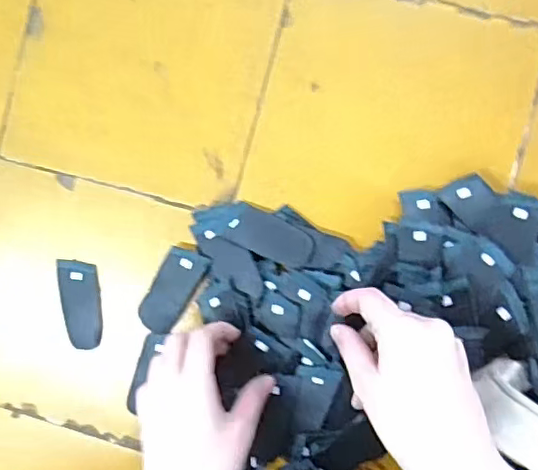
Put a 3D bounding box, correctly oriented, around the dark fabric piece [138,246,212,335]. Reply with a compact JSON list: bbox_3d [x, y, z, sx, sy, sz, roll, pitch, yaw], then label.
[{"bbox_3d":[-0.078,0.045,0.468,0.034,0.005,0.074,31,102,6],"label":"dark fabric piece"}]

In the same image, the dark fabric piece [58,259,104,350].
[{"bbox_3d":[-0.155,0.057,0.484,0.032,0.006,0.073,-7,91,6],"label":"dark fabric piece"}]

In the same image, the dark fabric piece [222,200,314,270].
[{"bbox_3d":[0.002,0.000,0.455,0.069,0.009,0.032,24,94,5],"label":"dark fabric piece"}]

